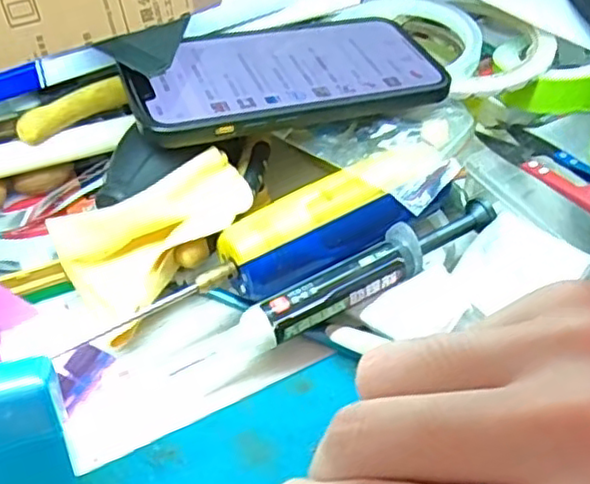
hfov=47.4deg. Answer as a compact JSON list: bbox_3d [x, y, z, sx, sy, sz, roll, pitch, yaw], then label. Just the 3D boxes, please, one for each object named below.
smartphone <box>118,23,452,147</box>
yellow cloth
[{"bbox_3d":[-0.005,-0.078,0.313,0.144,0.008,0.071,-14,49,-20],"label":"smartphone"},{"bbox_3d":[-0.055,0.002,0.286,0.082,0.023,0.056,-25,83,-9],"label":"yellow cloth"}]

